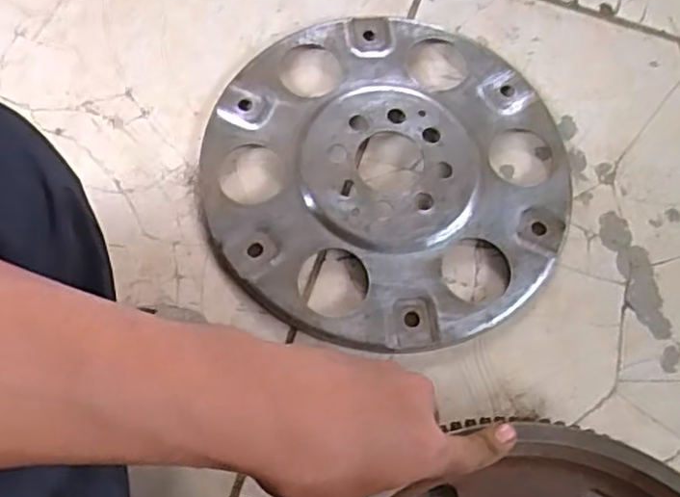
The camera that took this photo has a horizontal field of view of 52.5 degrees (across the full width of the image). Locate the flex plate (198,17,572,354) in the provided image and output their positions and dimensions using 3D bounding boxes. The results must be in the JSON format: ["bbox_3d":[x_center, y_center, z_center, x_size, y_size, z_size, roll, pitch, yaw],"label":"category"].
[{"bbox_3d":[0.034,-0.058,0.499,0.256,0.012,0.260,1,69,-3],"label":"flex plate"}]

